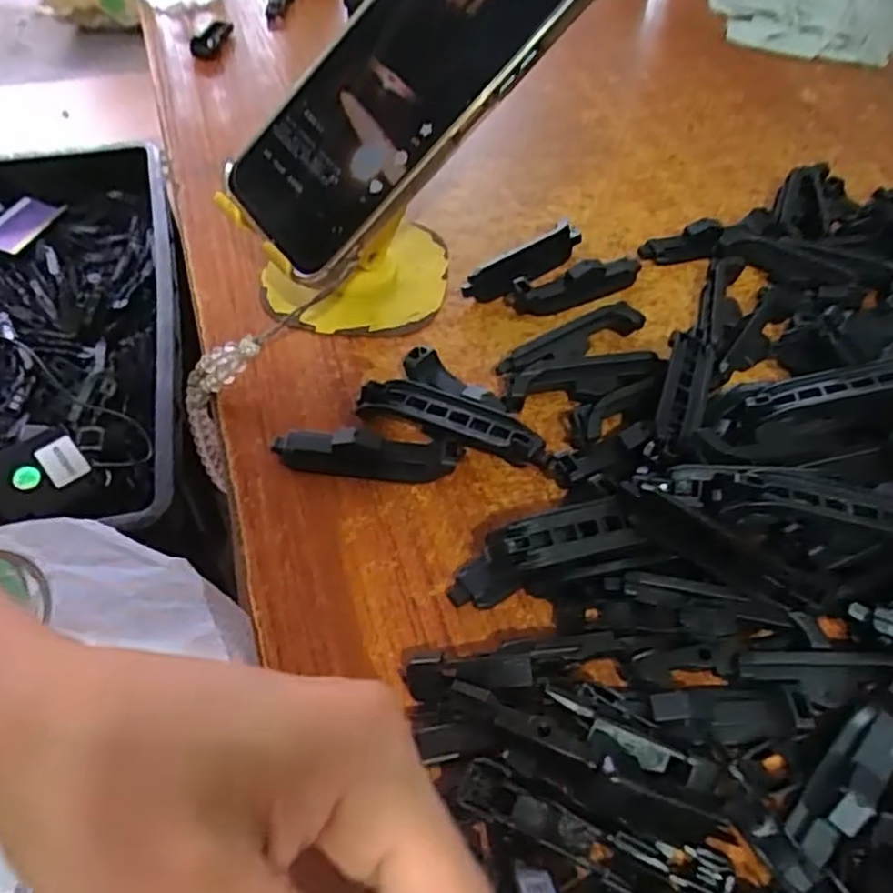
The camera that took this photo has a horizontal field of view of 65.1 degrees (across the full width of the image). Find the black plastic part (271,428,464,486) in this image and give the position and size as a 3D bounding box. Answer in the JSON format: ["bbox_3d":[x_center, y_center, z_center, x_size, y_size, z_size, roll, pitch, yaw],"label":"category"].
[{"bbox_3d":[-0.032,0.003,0.281,0.074,0.017,0.015,5,53,0],"label":"black plastic part"}]

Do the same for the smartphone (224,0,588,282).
[{"bbox_3d":[-0.019,-0.151,0.286,0.169,0.014,0.082,-45,63,8],"label":"smartphone"}]

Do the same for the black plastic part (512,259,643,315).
[{"bbox_3d":[0.069,-0.082,0.352,0.076,0.012,0.016,-22,57,-18],"label":"black plastic part"}]

